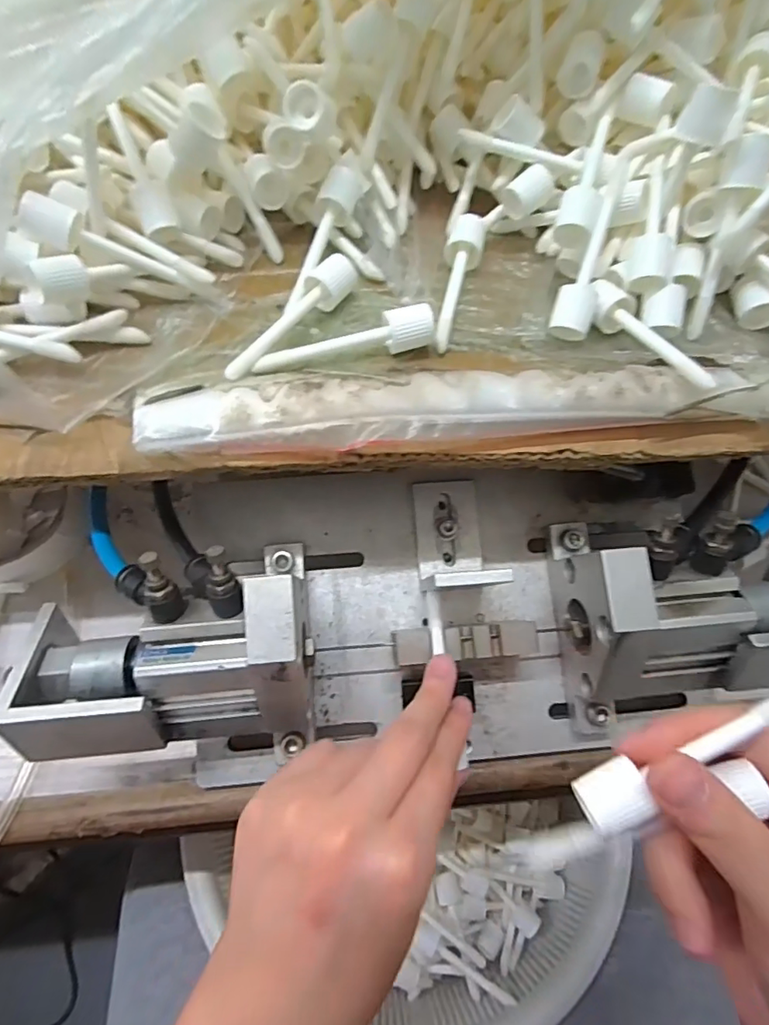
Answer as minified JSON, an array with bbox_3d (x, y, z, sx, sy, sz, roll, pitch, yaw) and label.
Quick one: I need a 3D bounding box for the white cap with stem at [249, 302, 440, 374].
[{"bbox_3d":[-0.018,-0.076,0.233,0.079,0.016,0.014,-9,62,-6],"label":"white cap with stem"}]

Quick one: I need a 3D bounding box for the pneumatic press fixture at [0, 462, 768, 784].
[{"bbox_3d":[0.027,0.046,0.268,0.377,0.094,0.145,-4,62,-3],"label":"pneumatic press fixture"}]

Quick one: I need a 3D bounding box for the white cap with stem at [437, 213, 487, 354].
[{"bbox_3d":[0.037,-0.113,0.259,0.018,0.014,0.084,8,62,3],"label":"white cap with stem"}]

